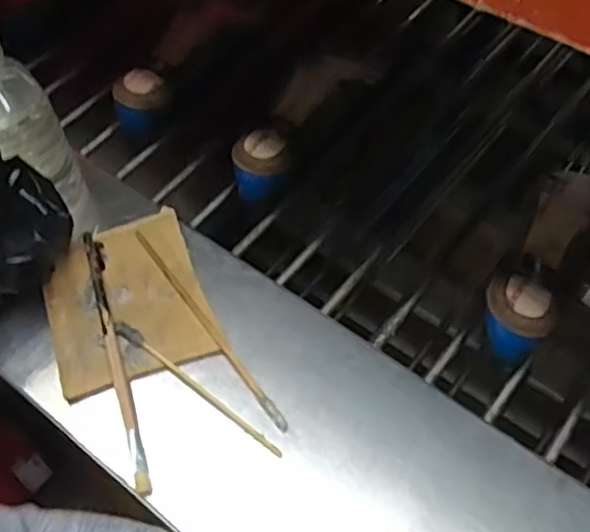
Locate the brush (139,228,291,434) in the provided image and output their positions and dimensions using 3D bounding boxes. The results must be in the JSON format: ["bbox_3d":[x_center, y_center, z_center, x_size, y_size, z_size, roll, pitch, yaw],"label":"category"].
[{"bbox_3d":[-0.086,0.055,0.667,0.011,0.008,0.260,-32,60,-18],"label":"brush"}]

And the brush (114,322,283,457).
[{"bbox_3d":[-0.089,0.108,0.628,0.198,0.014,0.014,31,62,21],"label":"brush"}]

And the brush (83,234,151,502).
[{"bbox_3d":[-0.168,0.079,0.647,0.015,0.018,0.273,-16,56,-9],"label":"brush"}]

